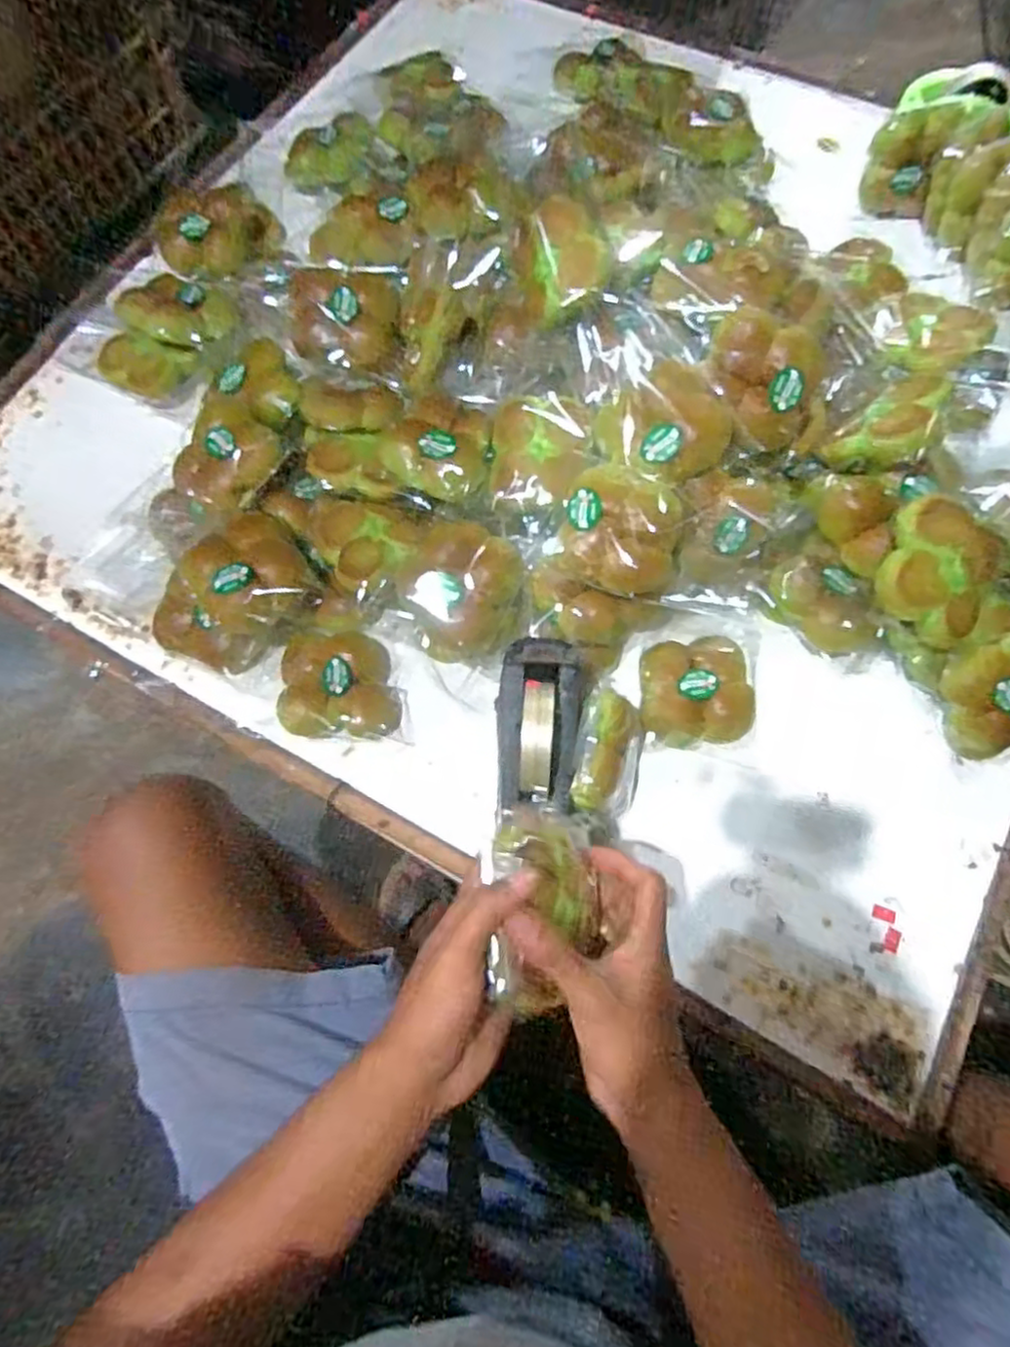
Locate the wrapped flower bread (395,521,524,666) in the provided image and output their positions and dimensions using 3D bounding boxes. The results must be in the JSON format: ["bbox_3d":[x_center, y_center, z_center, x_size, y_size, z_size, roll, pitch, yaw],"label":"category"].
[{"bbox_3d":[-0.039,-0.080,0.669,0.121,0.058,0.122,38,75,14],"label":"wrapped flower bread"}]

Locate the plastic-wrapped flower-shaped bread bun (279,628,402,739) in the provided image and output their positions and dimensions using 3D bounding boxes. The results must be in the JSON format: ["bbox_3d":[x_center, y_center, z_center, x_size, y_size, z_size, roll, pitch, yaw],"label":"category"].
[{"bbox_3d":[-0.163,0.010,0.688,0.109,0.044,0.105,-1,70,2],"label":"plastic-wrapped flower-shaped bread bun"}]

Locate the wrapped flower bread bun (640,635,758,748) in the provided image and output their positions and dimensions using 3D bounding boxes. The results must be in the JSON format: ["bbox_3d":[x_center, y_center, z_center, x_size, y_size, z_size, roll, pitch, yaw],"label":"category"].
[{"bbox_3d":[0.187,0.016,0.681,0.109,0.040,0.108,-1,70,2],"label":"wrapped flower bread bun"}]

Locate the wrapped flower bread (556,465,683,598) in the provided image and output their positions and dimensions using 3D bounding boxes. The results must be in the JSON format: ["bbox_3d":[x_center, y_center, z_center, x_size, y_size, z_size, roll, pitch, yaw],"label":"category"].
[{"bbox_3d":[0.107,-0.133,0.633,0.110,0.053,0.110,0,102,-2],"label":"wrapped flower bread"}]

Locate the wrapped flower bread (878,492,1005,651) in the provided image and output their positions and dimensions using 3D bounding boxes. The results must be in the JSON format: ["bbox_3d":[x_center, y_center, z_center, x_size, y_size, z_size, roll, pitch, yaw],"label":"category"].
[{"bbox_3d":[0.378,-0.091,0.609,0.102,0.040,0.112,24,87,-7],"label":"wrapped flower bread"}]

